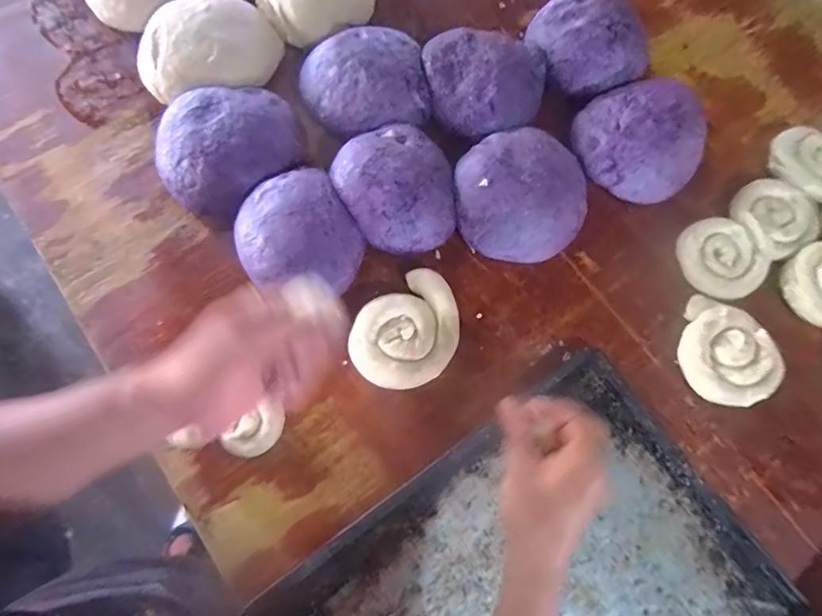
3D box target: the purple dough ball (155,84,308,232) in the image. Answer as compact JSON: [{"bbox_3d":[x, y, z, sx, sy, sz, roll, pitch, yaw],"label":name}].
[{"bbox_3d":[-0.220,-0.198,0.564,0.152,0.059,0.177,42,75,10],"label":"purple dough ball"}]

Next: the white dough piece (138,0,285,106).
[{"bbox_3d":[-0.262,-0.335,0.608,0.183,0.056,0.164,-28,76,-11],"label":"white dough piece"}]

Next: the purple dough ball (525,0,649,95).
[{"bbox_3d":[0.237,-0.359,0.633,0.138,0.063,0.151,1,72,-3],"label":"purple dough ball"}]

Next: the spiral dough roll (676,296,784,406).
[{"bbox_3d":[0.357,0.051,0.519,0.105,0.036,0.109,1,72,-3],"label":"spiral dough roll"}]

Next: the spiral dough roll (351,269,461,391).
[{"bbox_3d":[-0.001,0.028,0.518,0.134,0.026,0.102,-41,78,-14],"label":"spiral dough roll"}]

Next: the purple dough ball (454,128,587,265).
[{"bbox_3d":[0.130,-0.139,0.553,0.149,0.057,0.155,1,72,-3],"label":"purple dough ball"}]

